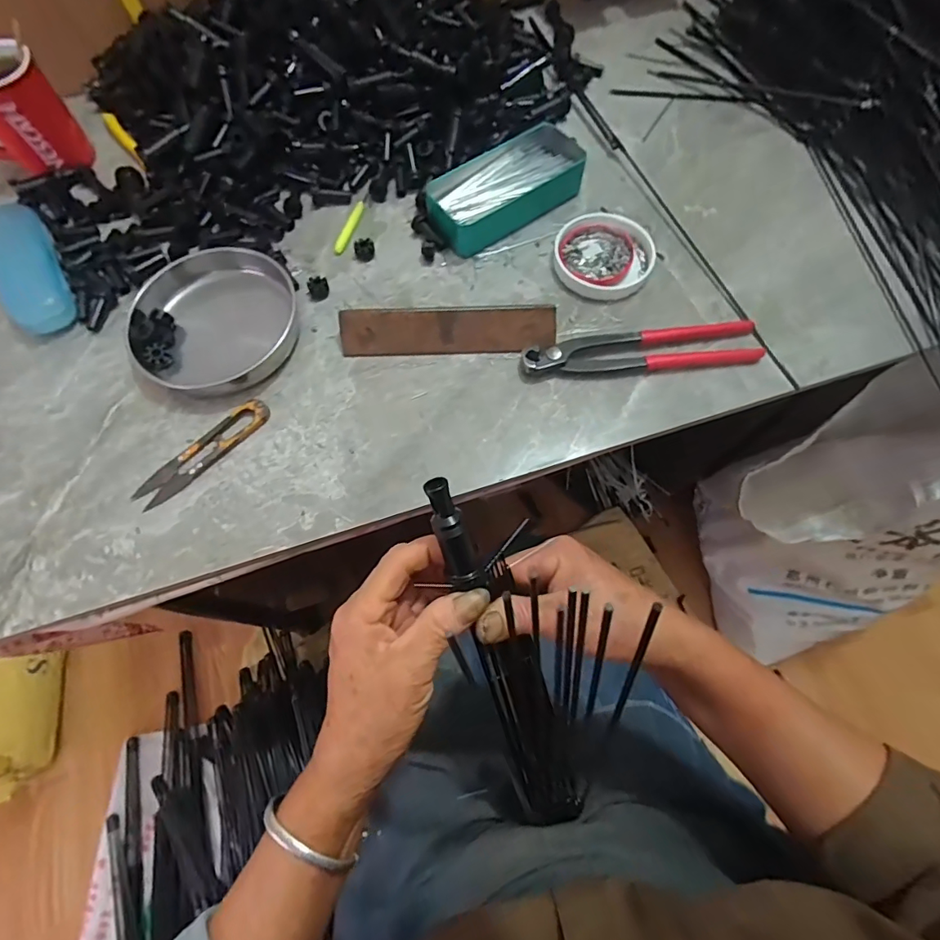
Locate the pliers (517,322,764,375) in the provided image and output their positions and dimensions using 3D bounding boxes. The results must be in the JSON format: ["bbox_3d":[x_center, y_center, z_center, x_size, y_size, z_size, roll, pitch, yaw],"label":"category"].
[{"bbox_3d":[0.142,-0.102,0.404,0.192,0.018,0.041,-3,68,-1],"label":"pliers"}]

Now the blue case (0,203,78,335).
[{"bbox_3d":[-0.399,-0.186,0.440,0.047,0.035,0.139,-28,71,-11],"label":"blue case"}]

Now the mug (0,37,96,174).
[{"bbox_3d":[-0.442,-0.338,0.468,0.074,0.087,0.101,37,73,13],"label":"mug"}]

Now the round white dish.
[{"bbox_3d":[0.122,-0.197,0.442,0.087,0.016,0.087,0,68,0],"label":"round white dish"}]

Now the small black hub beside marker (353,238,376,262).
[{"bbox_3d":[-0.098,-0.206,0.453,0.019,0.014,0.014,-15,69,-6],"label":"small black hub beside marker"}]

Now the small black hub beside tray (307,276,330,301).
[{"bbox_3d":[-0.137,-0.164,0.437,0.018,0.013,0.016,-21,70,-8],"label":"small black hub beside tray"}]

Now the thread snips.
[{"bbox_3d":[-0.209,-0.015,0.378,0.116,0.009,0.026,-42,74,-15],"label":"thread snips"}]

